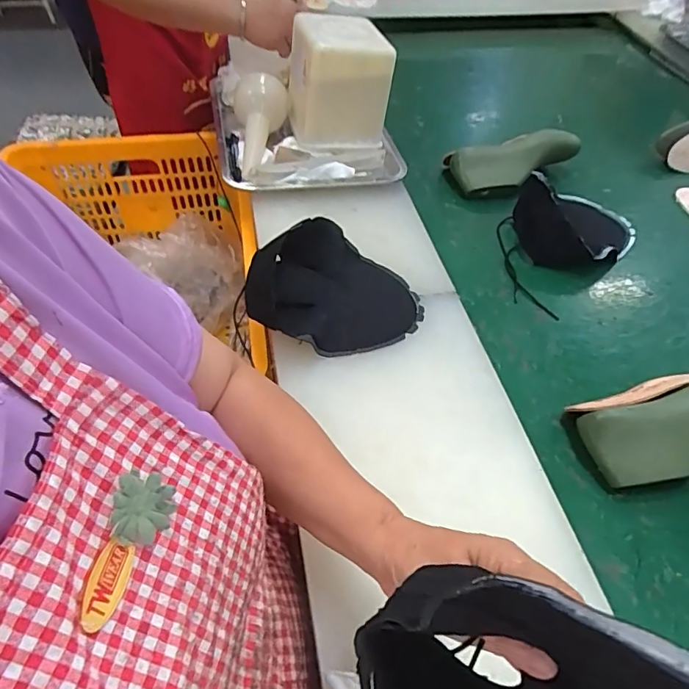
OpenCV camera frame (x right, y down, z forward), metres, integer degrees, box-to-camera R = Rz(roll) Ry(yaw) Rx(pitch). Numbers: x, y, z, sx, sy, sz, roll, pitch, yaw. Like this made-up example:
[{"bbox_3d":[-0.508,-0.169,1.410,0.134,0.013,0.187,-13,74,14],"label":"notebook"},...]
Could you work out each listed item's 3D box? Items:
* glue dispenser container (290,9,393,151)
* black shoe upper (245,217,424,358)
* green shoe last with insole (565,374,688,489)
[{"bbox_3d":[-0.014,-0.424,0.844,0.152,0.187,0.147,-8,52,-8],"label":"glue dispenser container"},{"bbox_3d":[-0.011,-0.065,0.615,0.189,0.067,0.177,1,51,-1],"label":"black shoe upper"},{"bbox_3d":[0.366,0.083,0.560,0.217,0.077,0.105,-17,54,-16],"label":"green shoe last with insole"}]

